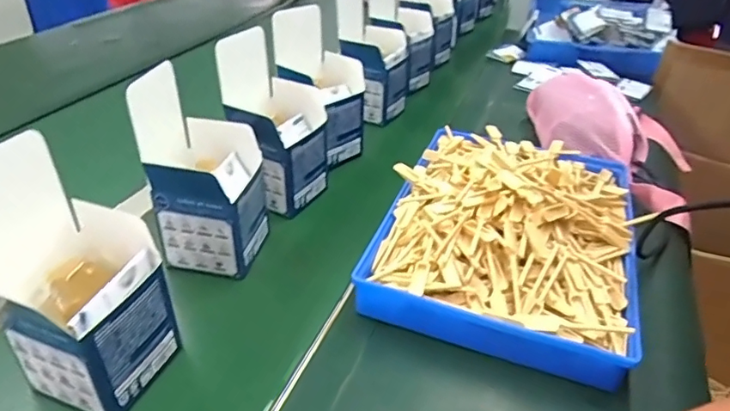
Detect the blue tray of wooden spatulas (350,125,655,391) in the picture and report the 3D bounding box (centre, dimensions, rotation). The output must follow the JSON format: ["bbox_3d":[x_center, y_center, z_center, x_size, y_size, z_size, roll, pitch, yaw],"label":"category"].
[{"bbox_3d":[0.149,0.005,0.539,0.231,0.076,0.310,11,37,17],"label":"blue tray of wooden spatulas"}]

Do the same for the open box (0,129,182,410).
[{"bbox_3d":[-0.203,0.048,0.371,0.085,0.170,0.090,13,38,20],"label":"open box"}]

